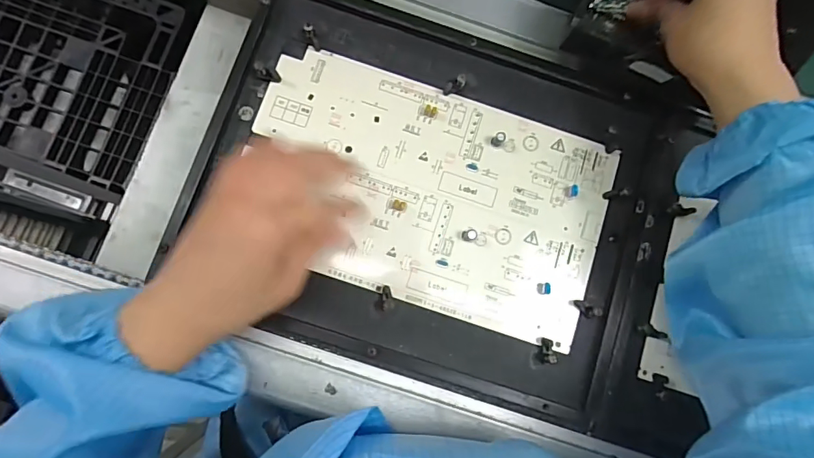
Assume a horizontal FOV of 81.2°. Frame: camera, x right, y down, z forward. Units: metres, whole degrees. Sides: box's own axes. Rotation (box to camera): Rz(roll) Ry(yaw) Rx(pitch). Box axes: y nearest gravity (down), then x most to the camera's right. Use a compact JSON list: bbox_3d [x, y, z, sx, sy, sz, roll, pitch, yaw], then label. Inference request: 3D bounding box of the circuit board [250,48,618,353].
[{"bbox_3d":[0.017,-0.031,0.380,0.283,0.005,0.174,18,82,-2],"label":"circuit board"}]

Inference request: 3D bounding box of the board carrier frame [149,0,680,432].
[{"bbox_3d":[0.016,-0.026,0.377,0.344,0.017,0.267,19,82,-2],"label":"board carrier frame"}]

